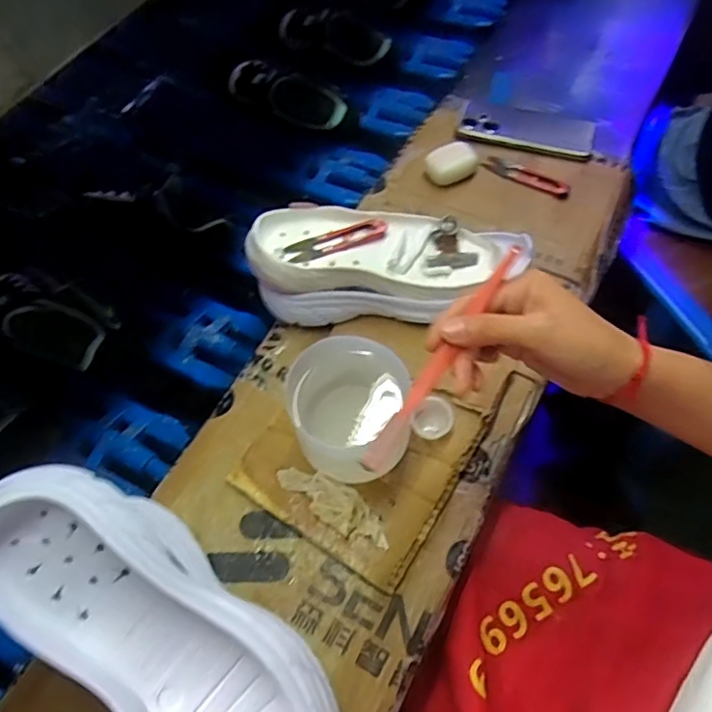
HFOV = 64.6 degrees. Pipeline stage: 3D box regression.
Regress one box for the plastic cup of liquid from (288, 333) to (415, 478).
[{"bbox_3d":[-0.004,0.044,0.453,0.091,0.083,0.090,-1,60,1],"label":"plastic cup of liquid"}]

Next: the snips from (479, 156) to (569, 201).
[{"bbox_3d":[0.195,-0.207,0.646,0.102,0.005,0.024,31,66,18],"label":"snips"}]

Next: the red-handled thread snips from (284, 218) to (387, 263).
[{"bbox_3d":[-0.016,-0.106,0.523,0.096,0.015,0.024,-23,62,-11],"label":"red-handled thread snips"}]

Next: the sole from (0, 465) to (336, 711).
[{"bbox_3d":[-0.106,0.160,0.314,0.241,0.044,0.095,44,69,3],"label":"sole"}]

